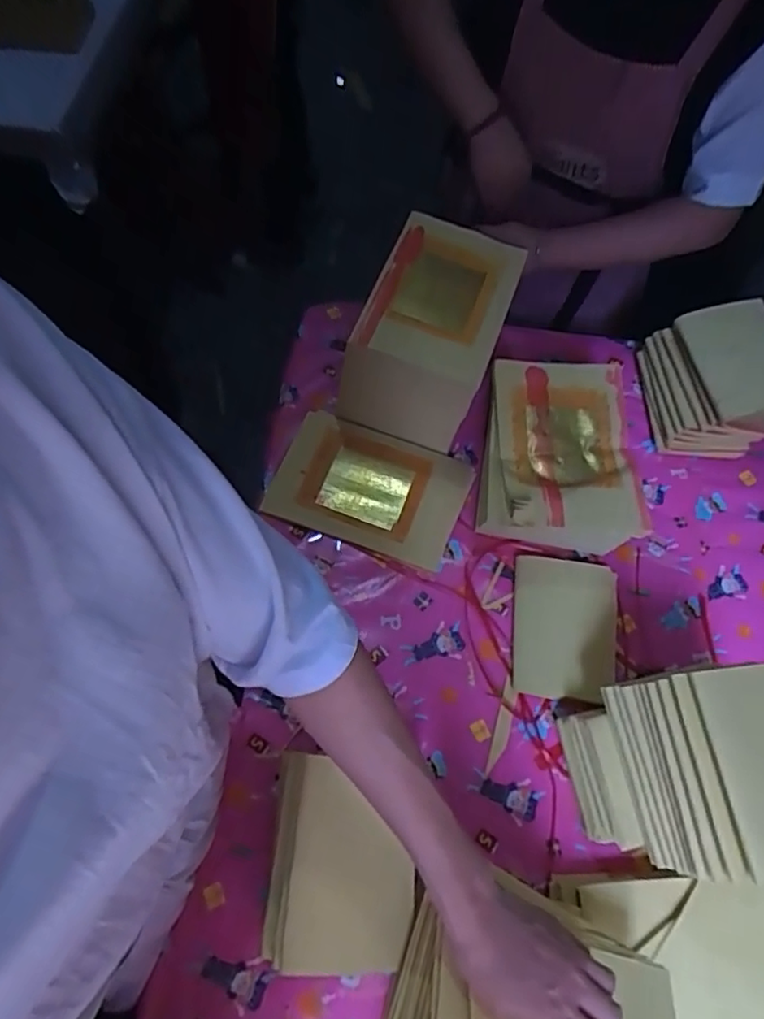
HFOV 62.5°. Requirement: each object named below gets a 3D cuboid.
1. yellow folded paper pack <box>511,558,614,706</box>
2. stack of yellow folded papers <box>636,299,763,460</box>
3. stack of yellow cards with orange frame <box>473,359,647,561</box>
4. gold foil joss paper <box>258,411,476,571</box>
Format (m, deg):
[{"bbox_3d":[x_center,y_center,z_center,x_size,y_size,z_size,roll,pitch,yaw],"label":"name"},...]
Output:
[{"bbox_3d":[0.214,0.139,0.742,0.118,0.030,0.162,10,65,2],"label":"yellow folded paper pack"},{"bbox_3d":[0.442,-0.173,0.827,0.123,0.150,0.175,-2,65,-4],"label":"stack of yellow folded papers"},{"bbox_3d":[0.210,-0.060,0.788,0.176,0.108,0.234,2,65,-2],"label":"stack of yellow cards with orange frame"},{"bbox_3d":[-0.017,-0.029,0.817,0.235,0.018,0.164,20,66,7],"label":"gold foil joss paper"}]

